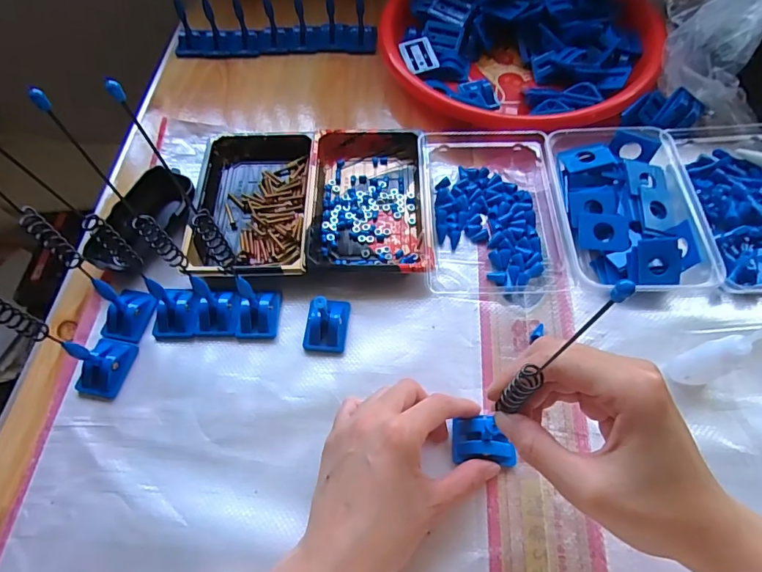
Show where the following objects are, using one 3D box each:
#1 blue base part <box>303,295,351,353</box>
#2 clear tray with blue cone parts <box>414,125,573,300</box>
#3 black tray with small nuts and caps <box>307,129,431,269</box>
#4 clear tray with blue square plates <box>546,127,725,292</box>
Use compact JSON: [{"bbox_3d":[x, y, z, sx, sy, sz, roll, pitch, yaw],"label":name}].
[{"bbox_3d":[-0.045,0.024,0.367,0.033,0.043,0.045,4,62,5],"label":"blue base part"},{"bbox_3d":[0.098,-0.074,0.416,0.118,0.028,0.167,-2,62,2],"label":"clear tray with blue cone parts"},{"bbox_3d":[-0.013,-0.080,0.429,0.102,0.023,0.160,-2,62,2],"label":"black tray with small nuts and caps"},{"bbox_3d":[0.208,-0.068,0.402,0.109,0.033,0.158,-2,62,2],"label":"clear tray with blue square plates"}]

